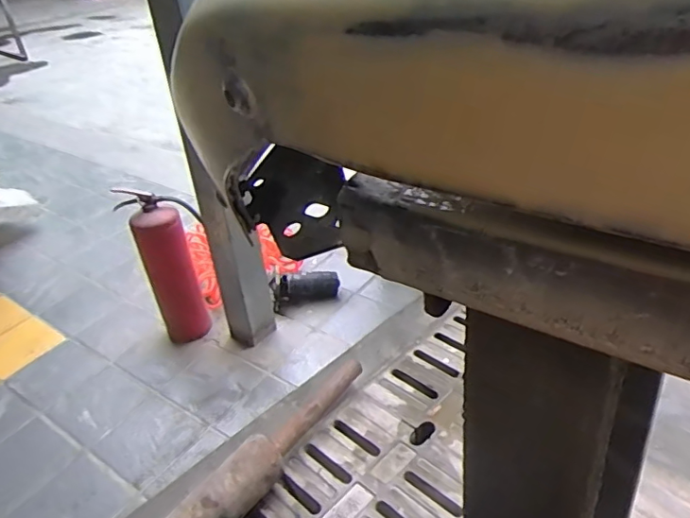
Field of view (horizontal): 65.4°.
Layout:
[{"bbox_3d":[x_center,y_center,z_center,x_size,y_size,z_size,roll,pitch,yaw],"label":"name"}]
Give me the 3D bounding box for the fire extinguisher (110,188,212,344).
[{"bbox_3d":[-0.505,0.021,1.576,0.151,0.451,0.167,-21,37,-23],"label":"fire extinguisher"}]

